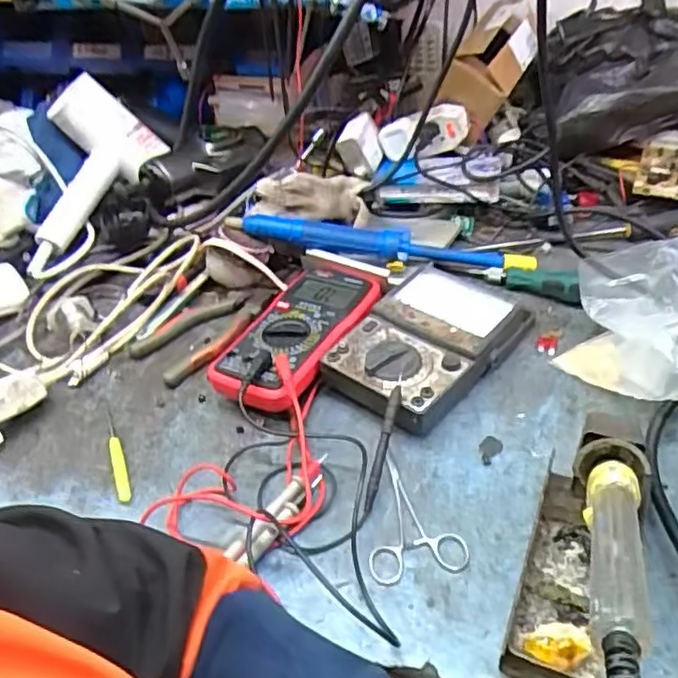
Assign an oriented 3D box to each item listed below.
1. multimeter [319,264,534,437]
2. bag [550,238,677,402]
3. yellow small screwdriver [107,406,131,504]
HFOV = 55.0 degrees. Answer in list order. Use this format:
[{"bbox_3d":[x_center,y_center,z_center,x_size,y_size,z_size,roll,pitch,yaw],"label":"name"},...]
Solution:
[{"bbox_3d":[0.081,0.002,0.598,0.115,0.047,0.181,26,50,32],"label":"multimeter"},{"bbox_3d":[0.247,-0.008,0.544,0.111,0.100,0.117,14,45,22],"label":"bag"},{"bbox_3d":[-0.190,0.094,0.555,0.010,0.008,0.116,-19,42,-14],"label":"yellow small screwdriver"}]

